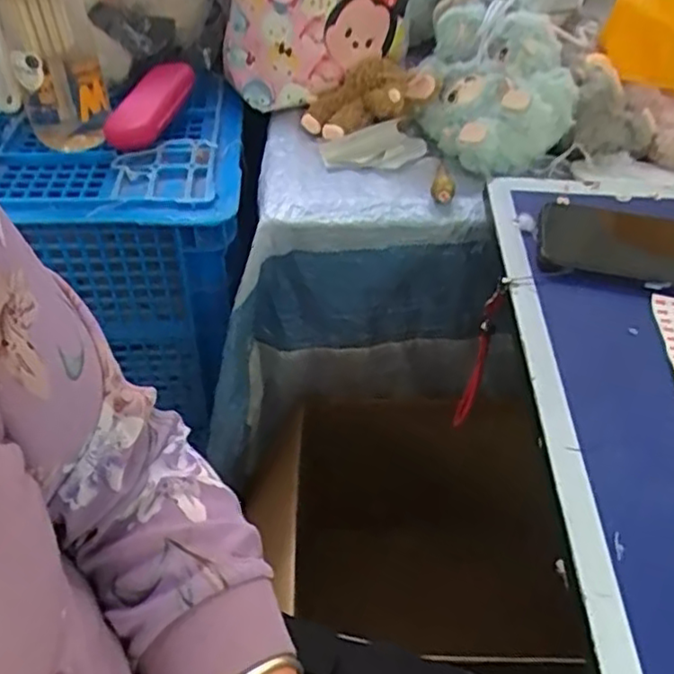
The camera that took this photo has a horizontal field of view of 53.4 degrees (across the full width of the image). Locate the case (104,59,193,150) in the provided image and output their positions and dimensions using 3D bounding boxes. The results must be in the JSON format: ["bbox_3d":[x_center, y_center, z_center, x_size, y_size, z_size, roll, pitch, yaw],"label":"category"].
[{"bbox_3d":[-0.177,-0.228,0.653,0.054,0.023,0.119,19,63,16],"label":"case"}]

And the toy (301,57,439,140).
[{"bbox_3d":[0.033,-0.233,0.673,0.132,0.059,0.076,0,46,-3],"label":"toy"}]

